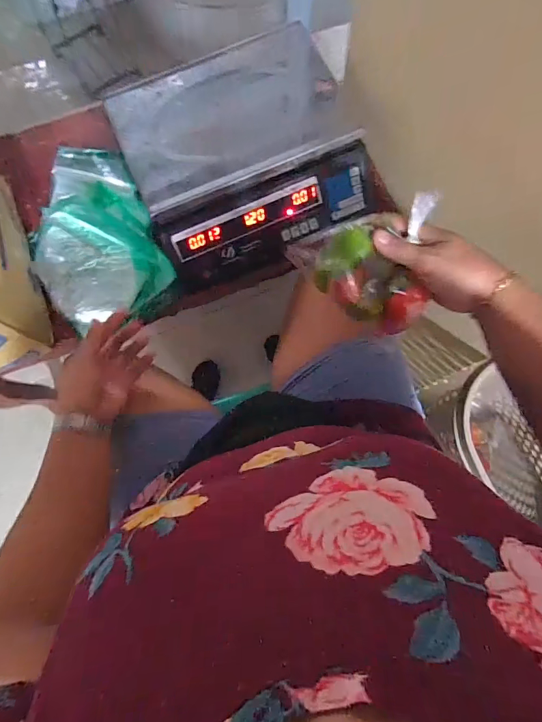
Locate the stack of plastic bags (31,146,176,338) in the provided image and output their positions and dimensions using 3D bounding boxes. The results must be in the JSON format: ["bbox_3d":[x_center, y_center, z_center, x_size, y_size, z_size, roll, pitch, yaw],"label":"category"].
[{"bbox_3d":[-0.297,-0.214,0.614,0.199,0.082,0.332,-23,78,-5],"label":"stack of plastic bags"}]

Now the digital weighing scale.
[{"bbox_3d":[-0.034,-0.317,0.610,0.352,0.111,0.321,-20,77,-4],"label":"digital weighing scale"}]

